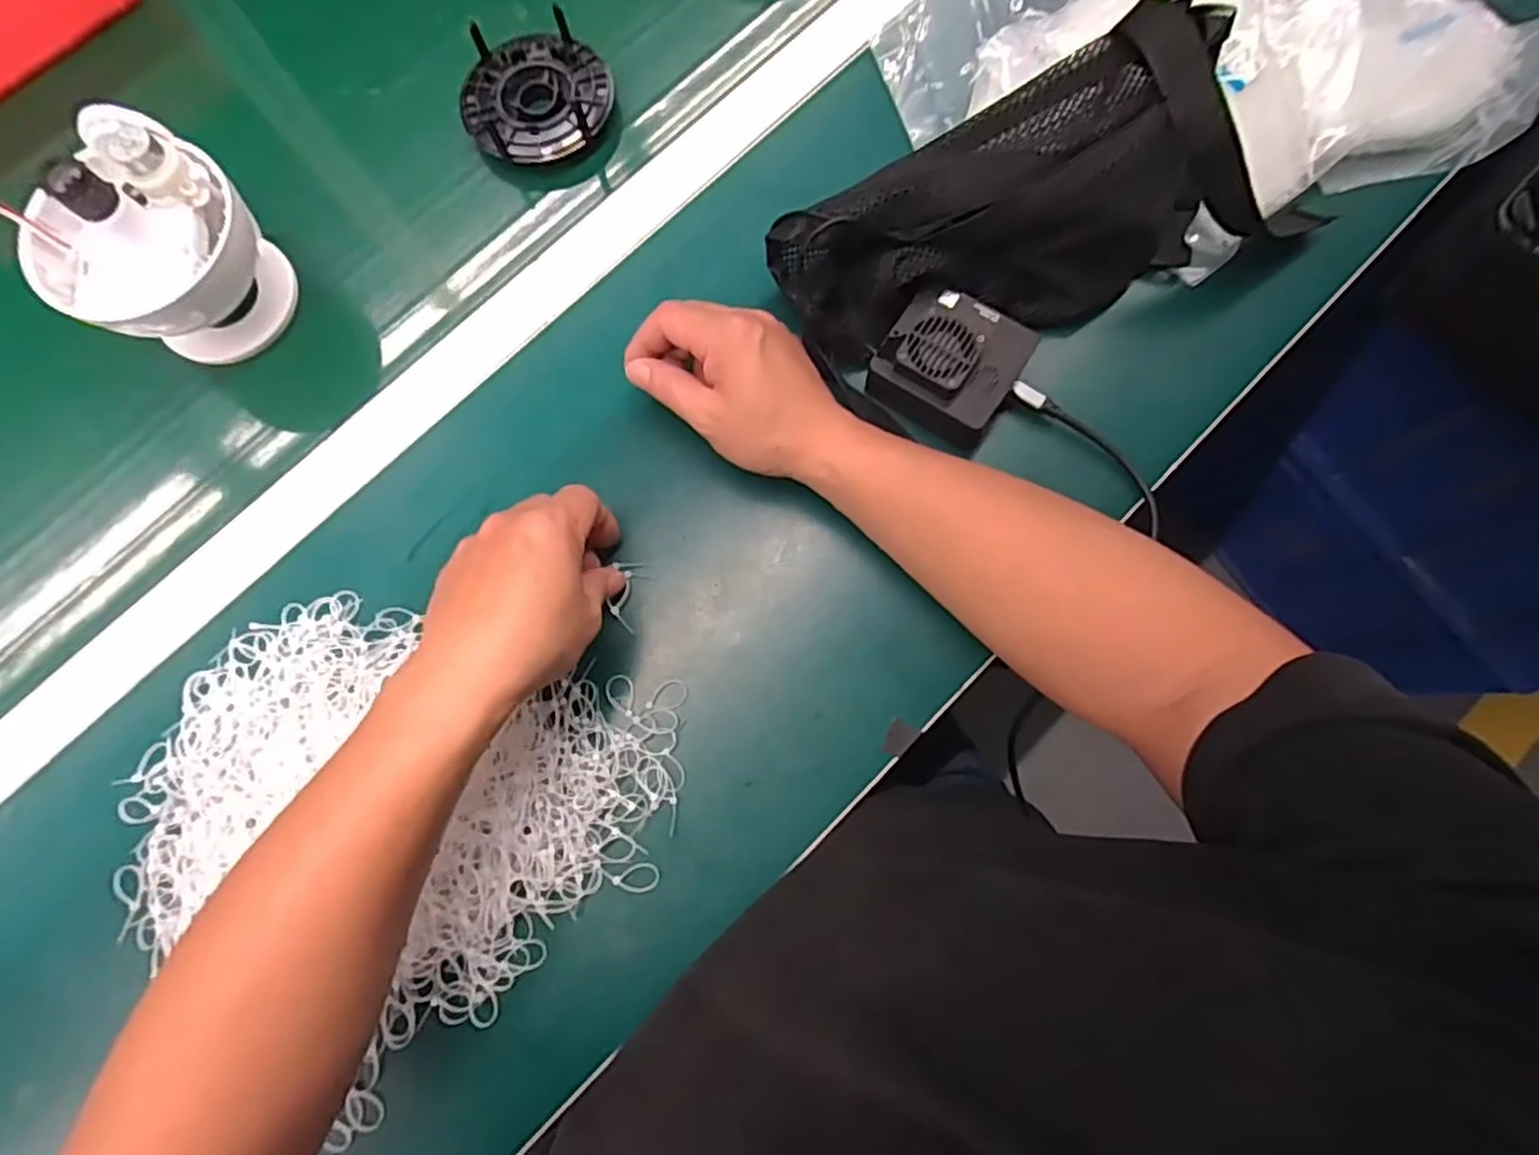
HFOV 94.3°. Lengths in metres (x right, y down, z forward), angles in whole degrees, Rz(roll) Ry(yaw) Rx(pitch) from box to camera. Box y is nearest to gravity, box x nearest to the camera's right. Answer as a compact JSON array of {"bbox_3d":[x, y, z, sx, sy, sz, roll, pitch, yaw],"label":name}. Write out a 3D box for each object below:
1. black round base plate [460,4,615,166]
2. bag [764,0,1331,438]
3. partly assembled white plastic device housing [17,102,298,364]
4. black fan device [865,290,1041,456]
[{"bbox_3d":[-0.157,-0.325,0.487,0.098,0.033,0.094,0,79,1],"label":"black round base plate"},{"bbox_3d":[0.151,-0.210,0.407,0.285,0.095,0.140,-26,80,-4],"label":"bag"},{"bbox_3d":[-0.363,-0.195,0.429,0.099,0.106,0.115,36,81,7],"label":"partly assembled white plastic device housing"},{"bbox_3d":[0.107,-0.127,0.419,0.076,0.042,0.072,34,81,7],"label":"black fan device"}]

